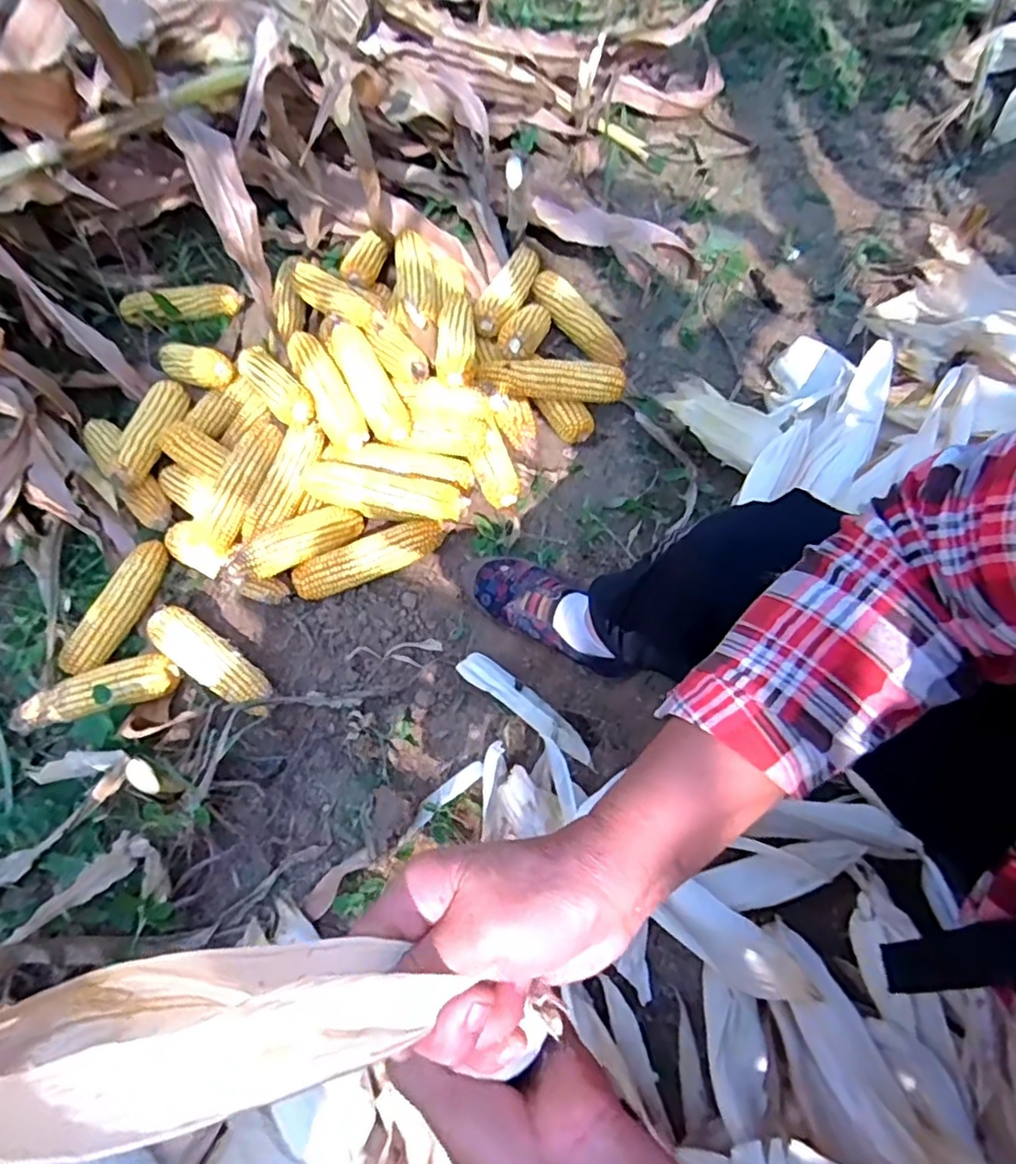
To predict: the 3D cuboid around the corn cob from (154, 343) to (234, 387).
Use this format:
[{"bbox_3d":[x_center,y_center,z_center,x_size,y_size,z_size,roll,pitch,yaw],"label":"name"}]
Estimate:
[{"bbox_3d":[-0.441,-0.304,0.939,0.147,0.042,0.053,21,65,28],"label":"corn cob"}]

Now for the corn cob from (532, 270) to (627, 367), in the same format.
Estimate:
[{"bbox_3d":[0.106,-0.389,1.010,0.058,0.051,0.186,-40,68,-16],"label":"corn cob"}]

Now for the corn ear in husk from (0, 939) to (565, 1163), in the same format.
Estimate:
[{"bbox_3d":[-0.069,0.143,0.221,0.047,0.206,0.043,-24,58,30],"label":"corn ear in husk"}]

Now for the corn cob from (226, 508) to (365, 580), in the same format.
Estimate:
[{"bbox_3d":[-0.261,-0.049,0.829,0.181,0.045,0.048,-29,64,-30],"label":"corn cob"}]

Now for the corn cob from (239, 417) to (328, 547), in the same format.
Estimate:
[{"bbox_3d":[-0.282,-0.125,0.853,0.055,0.042,0.167,15,65,10],"label":"corn cob"}]

